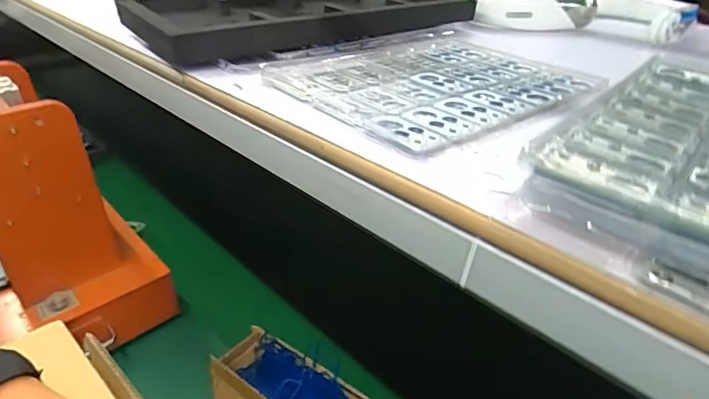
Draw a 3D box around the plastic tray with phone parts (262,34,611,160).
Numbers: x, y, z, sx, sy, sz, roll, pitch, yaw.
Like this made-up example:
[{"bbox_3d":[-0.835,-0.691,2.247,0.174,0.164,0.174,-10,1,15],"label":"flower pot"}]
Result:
[{"bbox_3d":[0.086,-0.139,0.517,0.324,0.019,0.282,-22,40,-33],"label":"plastic tray with phone parts"}]

